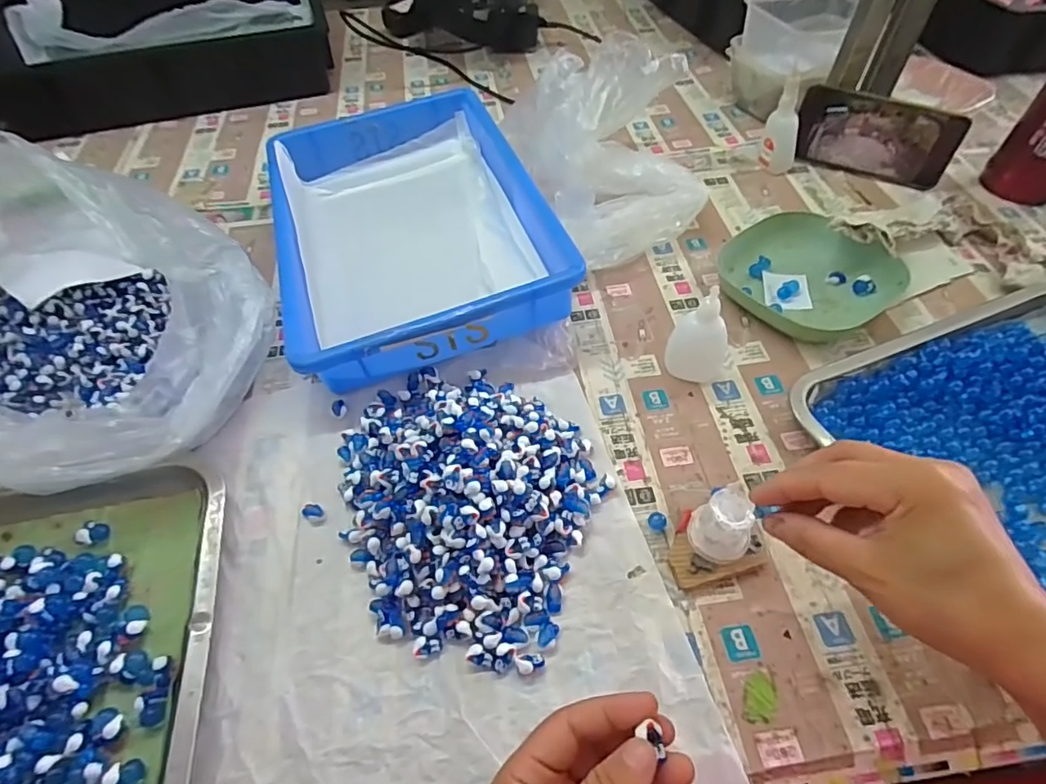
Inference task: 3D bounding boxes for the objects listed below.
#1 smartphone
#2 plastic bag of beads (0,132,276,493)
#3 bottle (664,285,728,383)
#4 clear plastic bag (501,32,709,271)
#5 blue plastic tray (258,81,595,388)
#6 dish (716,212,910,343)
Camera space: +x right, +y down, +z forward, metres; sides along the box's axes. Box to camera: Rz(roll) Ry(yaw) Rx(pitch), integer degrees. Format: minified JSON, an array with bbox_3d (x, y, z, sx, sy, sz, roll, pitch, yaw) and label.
[{"bbox_3d":[0.390,-0.284,0.622,0.164,0.077,0.006,21,38,12],"label":"smartphone"},{"bbox_3d":[-0.376,-0.057,0.425,0.319,0.150,0.252,9,54,6],"label":"plastic bag of beads"},{"bbox_3d":[0.146,-0.048,0.447,0.046,0.091,0.032,26,57,18],"label":"bottle"},{"bbox_3d":[0.084,-0.252,0.574,0.178,0.134,0.226,-18,55,-14],"label":"clear plastic bag"},{"bbox_3d":[-0.119,-0.175,0.560,0.240,0.076,0.370,-15,55,-11],"label":"blue plastic tray"},{"bbox_3d":[0.261,-0.112,0.525,0.138,0.038,0.144,-28,58,-20],"label":"dish"}]

